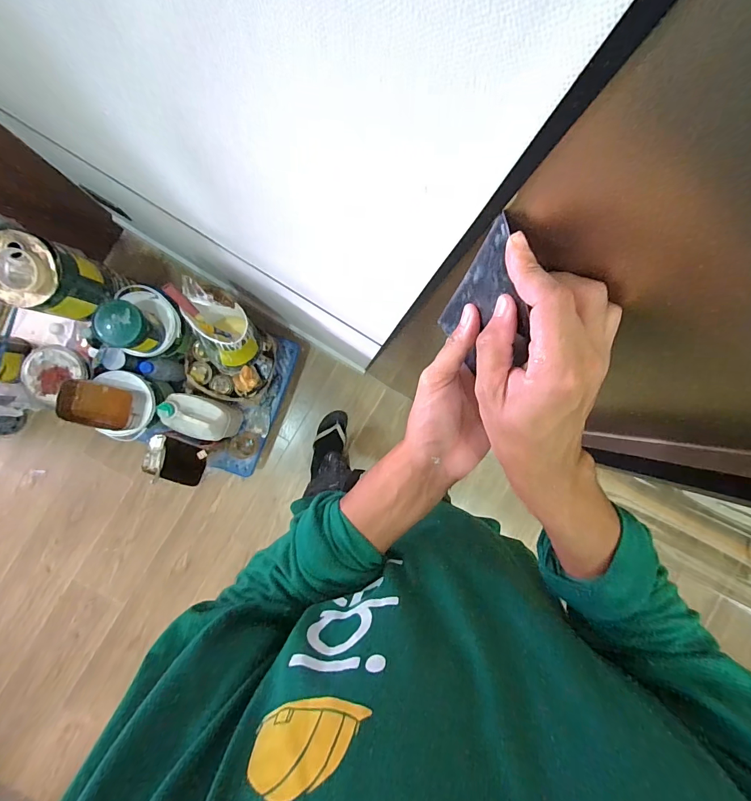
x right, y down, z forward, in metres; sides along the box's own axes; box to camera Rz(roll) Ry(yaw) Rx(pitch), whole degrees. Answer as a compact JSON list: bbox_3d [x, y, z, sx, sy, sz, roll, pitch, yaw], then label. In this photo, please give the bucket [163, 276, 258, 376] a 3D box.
[{"bbox_3d":[-0.419,-0.183,1.004,0.211,0.251,0.164,35,88,-4],"label":"bucket"}]

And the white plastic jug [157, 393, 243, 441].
[{"bbox_3d":[-0.488,0.044,1.085,0.167,0.230,0.105,22,89,-5],"label":"white plastic jug"}]

